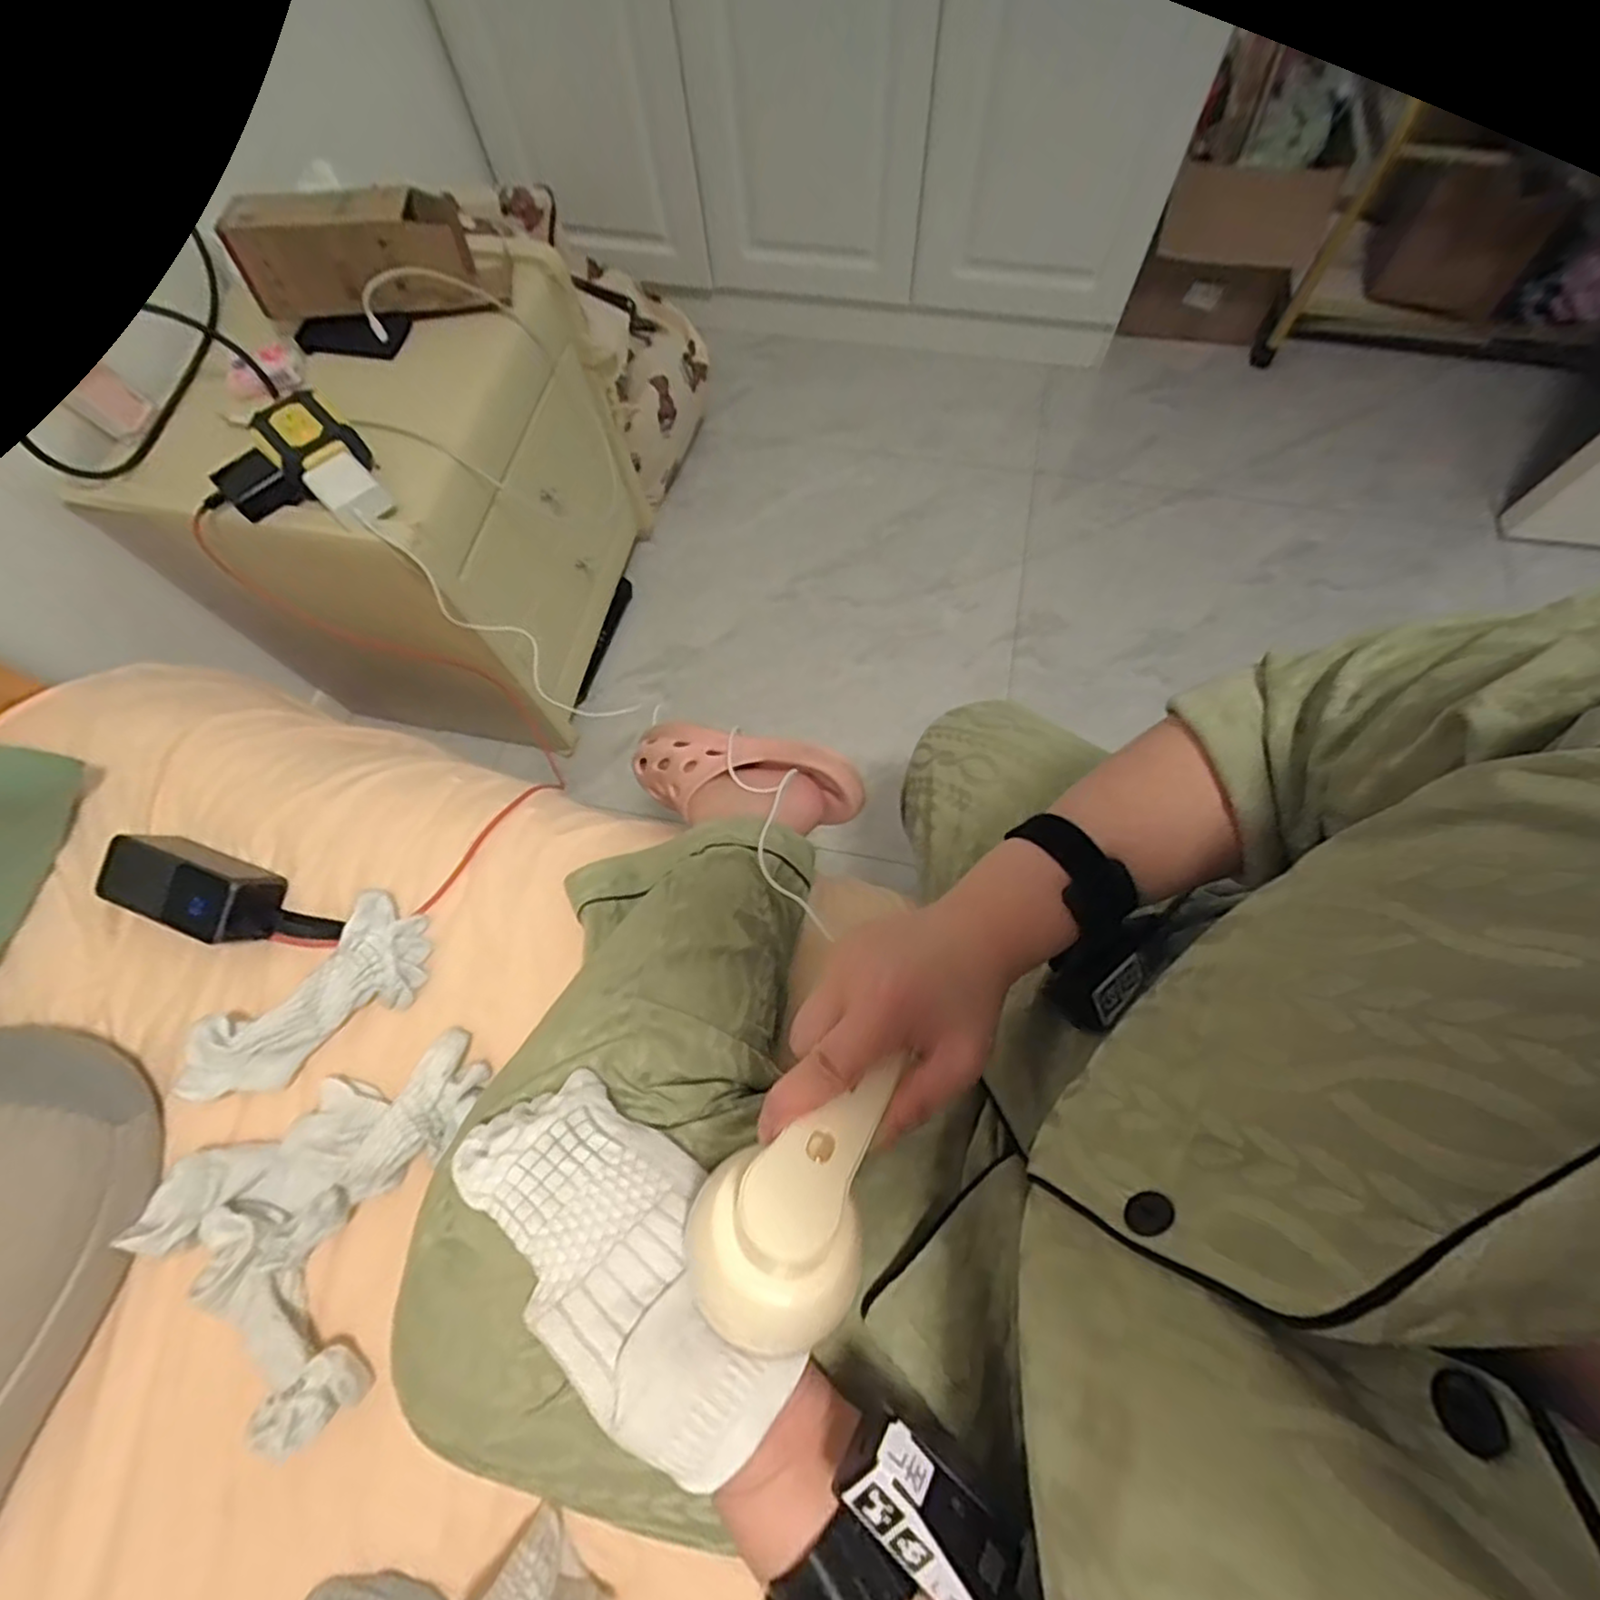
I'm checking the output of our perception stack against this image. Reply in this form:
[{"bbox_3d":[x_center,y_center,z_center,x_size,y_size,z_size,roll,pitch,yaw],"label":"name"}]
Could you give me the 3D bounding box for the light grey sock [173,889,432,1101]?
[{"bbox_3d":[-0.371,0.151,0.519,0.182,0.046,0.081,-38,72,-11],"label":"light grey sock"}]

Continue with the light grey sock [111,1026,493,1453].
[{"bbox_3d":[-0.306,0.281,0.472,0.224,0.050,0.189,-37,72,-11],"label":"light grey sock"}]

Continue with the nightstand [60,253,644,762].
[{"bbox_3d":[-0.496,-0.403,0.944,0.365,0.444,0.492,11,70,7],"label":"nightstand"}]

